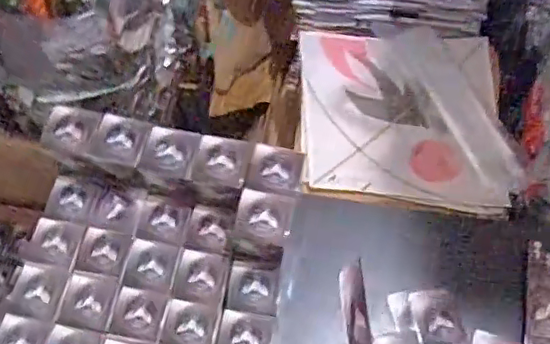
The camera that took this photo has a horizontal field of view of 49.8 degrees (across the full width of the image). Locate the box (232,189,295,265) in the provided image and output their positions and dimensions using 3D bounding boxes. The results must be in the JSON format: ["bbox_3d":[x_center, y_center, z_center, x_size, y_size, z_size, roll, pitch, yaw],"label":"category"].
[{"bbox_3d":[-0.013,0.064,0.672,0.064,0.065,0.065,14,62,9],"label":"box"}]

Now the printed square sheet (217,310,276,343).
[{"bbox_3d":[-0.033,0.186,0.659,0.059,0.006,0.058,8,61,6],"label":"printed square sheet"}]

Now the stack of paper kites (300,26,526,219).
[{"bbox_3d":[0.221,-0.100,1.005,0.343,0.036,0.378,1,61,2],"label":"stack of paper kites"}]

